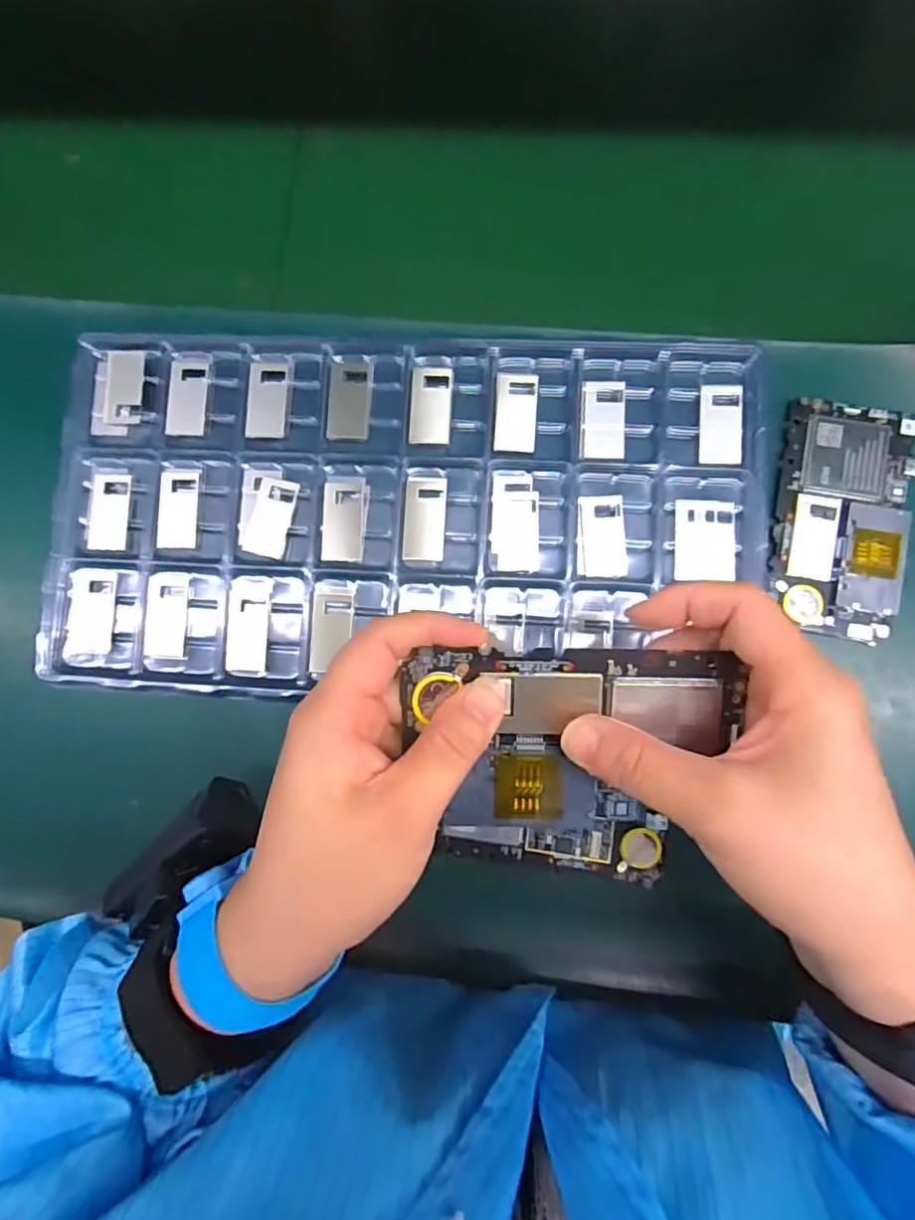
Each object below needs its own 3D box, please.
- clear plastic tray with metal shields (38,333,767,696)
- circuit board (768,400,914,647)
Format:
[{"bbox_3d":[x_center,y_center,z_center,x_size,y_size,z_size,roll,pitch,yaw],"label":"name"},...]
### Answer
[{"bbox_3d":[-0.031,-0.054,0.333,0.379,0.026,0.192,1,82,4],"label":"clear plastic tray with metal shields"},{"bbox_3d":[0.204,-0.049,0.323,0.066,0.010,0.124,11,83,5],"label":"circuit board"}]

